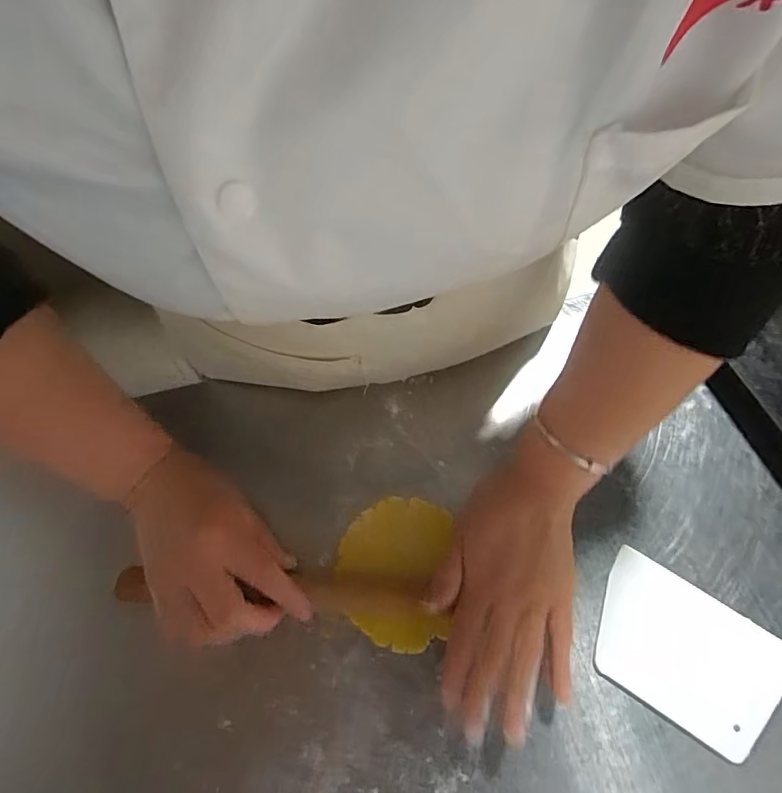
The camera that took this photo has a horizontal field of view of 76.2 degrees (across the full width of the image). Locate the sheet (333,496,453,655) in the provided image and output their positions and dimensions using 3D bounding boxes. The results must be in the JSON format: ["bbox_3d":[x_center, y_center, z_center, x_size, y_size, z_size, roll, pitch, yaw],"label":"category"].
[{"bbox_3d":[0.001,0.132,0.383,0.084,0.010,0.109,3,63,1],"label":"sheet"}]

